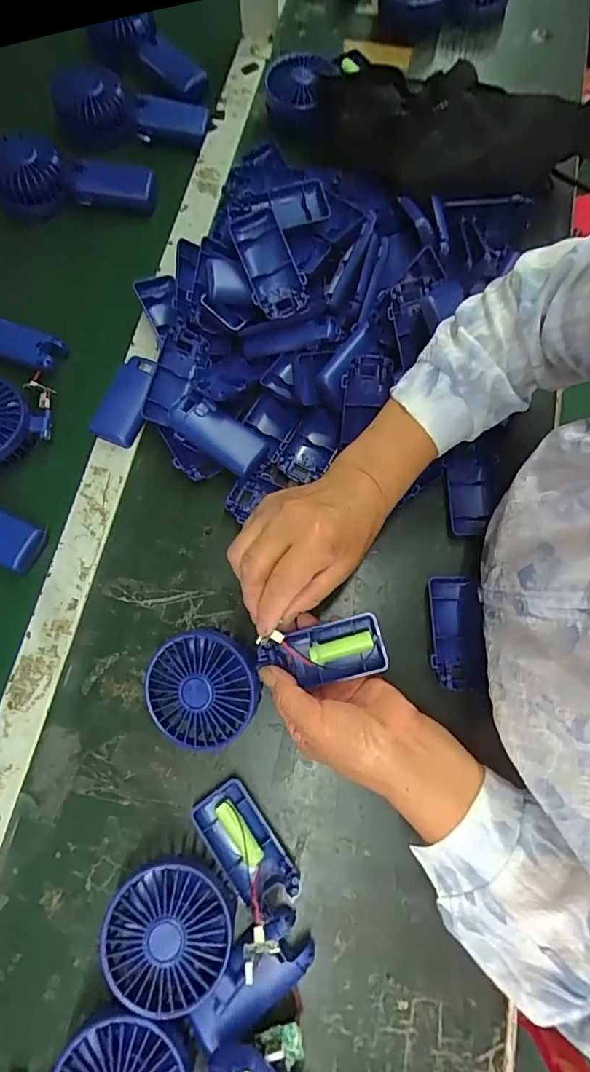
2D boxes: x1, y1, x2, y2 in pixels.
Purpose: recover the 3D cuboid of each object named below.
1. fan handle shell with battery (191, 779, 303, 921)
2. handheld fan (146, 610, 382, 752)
[{"bbox_3d":[-0.038,0.240,0.388,0.047,0.014,0.091,-34,77,-11],"label":"fan handle shell with battery"},{"bbox_3d":[-0.023,0.104,0.378,0.183,0.025,0.079,-15,74,-1],"label":"handheld fan"}]

